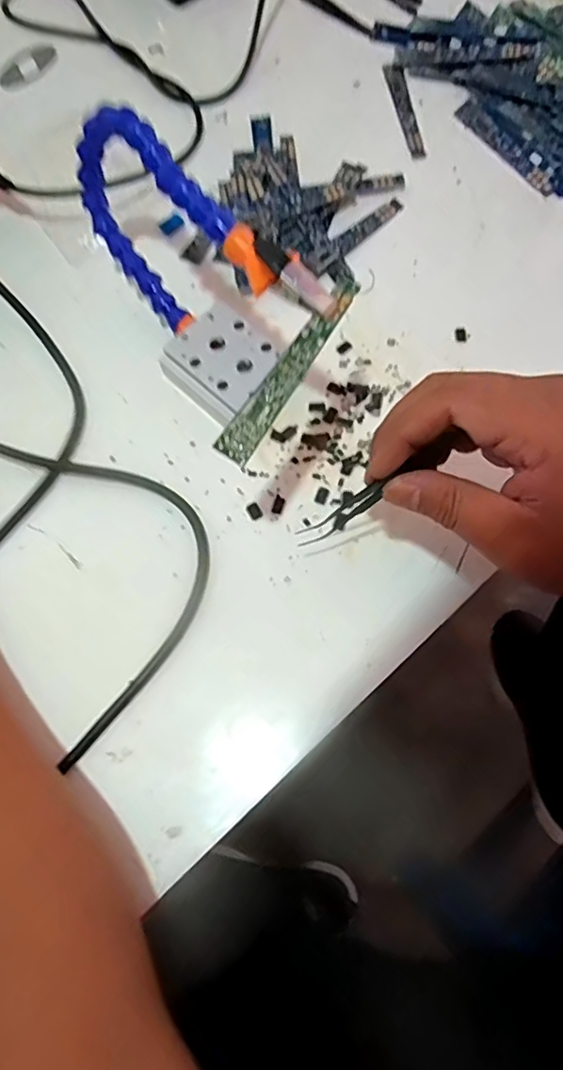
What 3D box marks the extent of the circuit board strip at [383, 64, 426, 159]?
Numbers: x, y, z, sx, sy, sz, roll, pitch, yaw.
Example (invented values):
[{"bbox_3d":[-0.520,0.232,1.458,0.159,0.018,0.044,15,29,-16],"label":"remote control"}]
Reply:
[{"bbox_3d":[0.091,-0.315,0.436,0.014,0.004,0.098,-7,72,0],"label":"circuit board strip"}]

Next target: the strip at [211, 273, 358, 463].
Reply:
[{"bbox_3d":[0.004,-0.073,0.252,0.014,0.006,0.099,30,74,13],"label":"strip"}]

